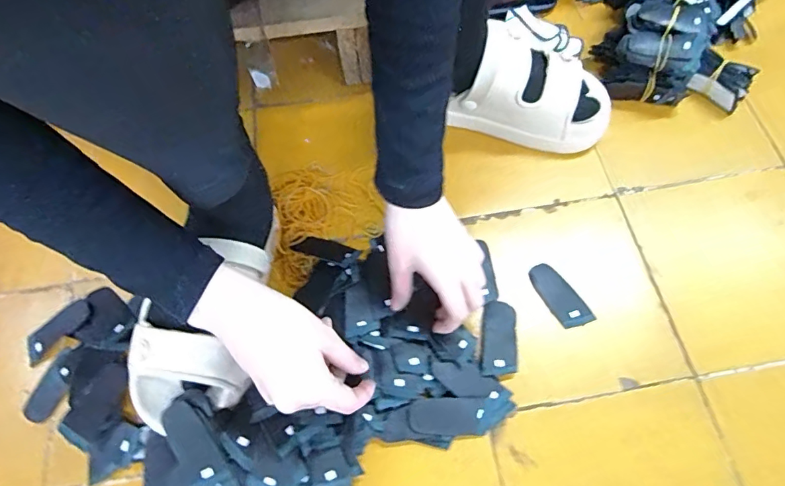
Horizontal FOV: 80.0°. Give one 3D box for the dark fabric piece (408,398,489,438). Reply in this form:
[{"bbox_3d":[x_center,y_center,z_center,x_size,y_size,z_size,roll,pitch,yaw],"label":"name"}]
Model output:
[{"bbox_3d":[0.049,0.159,0.424,0.069,0.009,0.032,-1,65,1],"label":"dark fabric piece"}]

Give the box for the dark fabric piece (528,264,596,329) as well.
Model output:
[{"bbox_3d":[0.170,0.054,0.480,0.032,0.006,0.073,-29,68,-11],"label":"dark fabric piece"}]

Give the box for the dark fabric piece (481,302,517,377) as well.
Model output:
[{"bbox_3d":[0.104,0.092,0.456,0.034,0.005,0.074,5,58,3],"label":"dark fabric piece"}]

